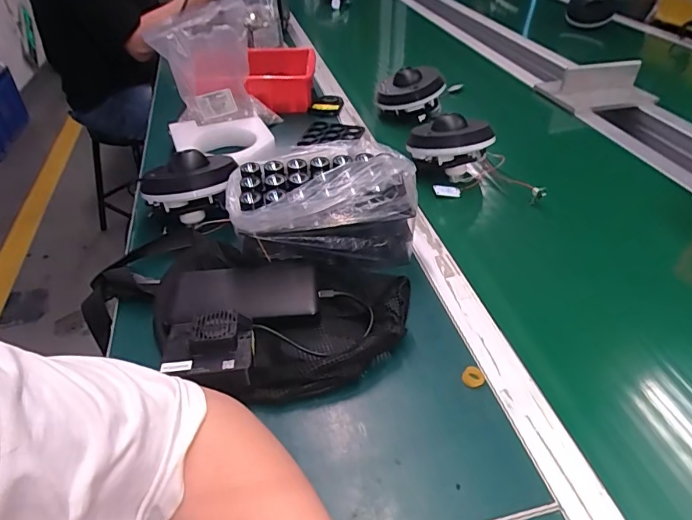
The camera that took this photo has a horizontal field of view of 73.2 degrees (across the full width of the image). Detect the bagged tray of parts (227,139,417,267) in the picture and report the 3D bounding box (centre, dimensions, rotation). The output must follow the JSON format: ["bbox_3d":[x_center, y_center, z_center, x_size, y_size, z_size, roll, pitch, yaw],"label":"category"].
[{"bbox_3d":[-0.028,-0.068,0.551,0.200,0.119,0.122,-6,42,-6],"label":"bagged tray of parts"}]

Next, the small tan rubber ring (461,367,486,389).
[{"bbox_3d":[0.119,0.110,0.435,0.020,0.006,0.019,0,41,0],"label":"small tan rubber ring"}]

